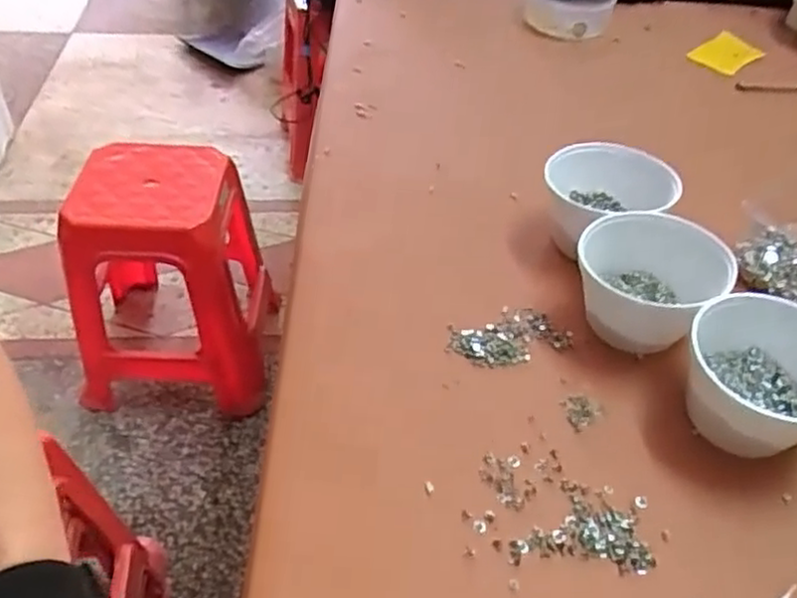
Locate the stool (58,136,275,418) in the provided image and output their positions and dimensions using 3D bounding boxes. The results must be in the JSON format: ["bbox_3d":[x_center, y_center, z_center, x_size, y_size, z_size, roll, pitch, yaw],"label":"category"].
[{"bbox_3d":[-0.505,-0.054,1.531,0.393,0.479,0.360,1,45,-4],"label":"stool"}]

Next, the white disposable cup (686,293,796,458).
[{"bbox_3d":[0.288,0.065,0.575,0.122,0.081,0.119,1,46,-1],"label":"white disposable cup"}]

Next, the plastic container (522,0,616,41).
[{"bbox_3d":[0.258,-0.447,1.097,0.136,0.050,0.141,12,45,8],"label":"plastic container"}]

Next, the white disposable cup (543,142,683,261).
[{"bbox_3d":[0.209,-0.098,0.738,0.123,0.086,0.118,1,46,-1],"label":"white disposable cup"}]

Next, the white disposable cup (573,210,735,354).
[{"bbox_3d":[0.225,-0.011,0.659,0.129,0.078,0.113,18,48,16],"label":"white disposable cup"}]

